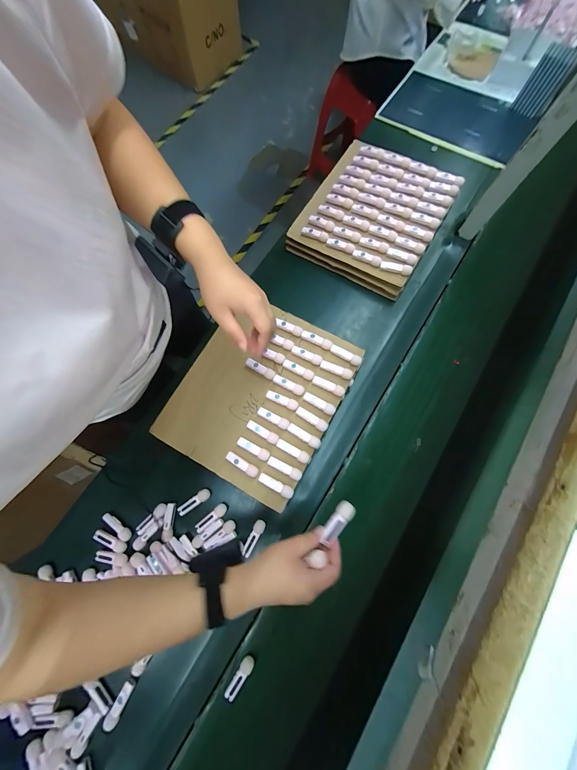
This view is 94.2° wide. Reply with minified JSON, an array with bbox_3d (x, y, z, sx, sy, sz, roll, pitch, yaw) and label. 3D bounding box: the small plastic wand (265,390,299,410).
[{"bbox_3d":[-0.012,0.030,0.523,0.065,0.012,0.020,25,78,5],"label":"small plastic wand"}]

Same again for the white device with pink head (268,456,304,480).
[{"bbox_3d":[-0.007,0.151,0.487,0.065,0.012,0.018,27,78,5],"label":"white device with pink head"}]

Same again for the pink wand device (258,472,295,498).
[{"bbox_3d":[-0.023,0.181,0.481,0.066,0.015,0.018,24,78,5],"label":"pink wand device"}]

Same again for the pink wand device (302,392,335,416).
[{"bbox_3d":[0.060,0.036,0.515,0.065,0.010,0.019,29,78,6],"label":"pink wand device"}]

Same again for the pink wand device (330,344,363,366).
[{"bbox_3d":[0.115,-0.060,0.537,0.065,0.009,0.018,29,78,6],"label":"pink wand device"}]

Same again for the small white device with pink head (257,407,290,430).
[{"bbox_3d":[-0.029,0.063,0.514,0.065,0.013,0.018,29,78,6],"label":"small white device with pink head"}]

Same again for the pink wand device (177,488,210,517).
[{"bbox_3d":[-0.184,0.228,0.520,0.066,0.011,0.022,-33,79,-8],"label":"pink wand device"}]

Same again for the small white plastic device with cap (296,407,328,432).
[{"bbox_3d":[0.044,0.065,0.509,0.065,0.013,0.019,31,78,6],"label":"small white plastic device with cap"}]

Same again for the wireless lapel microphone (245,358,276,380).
[{"bbox_3d":[-0.056,-0.033,0.538,0.065,0.011,0.019,32,78,6],"label":"wireless lapel microphone"}]

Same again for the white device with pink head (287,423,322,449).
[{"bbox_3d":[0.029,0.095,0.501,0.066,0.012,0.020,29,78,6],"label":"white device with pink head"}]

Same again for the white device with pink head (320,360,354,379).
[{"bbox_3d":[0.095,-0.031,0.530,0.066,0.011,0.017,25,78,5],"label":"white device with pink head"}]

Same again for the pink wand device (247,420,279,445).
[{"bbox_3d":[-0.049,0.089,0.505,0.065,0.011,0.018,30,78,6],"label":"pink wand device"}]

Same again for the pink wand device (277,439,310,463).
[{"bbox_3d":[0.010,0.123,0.495,0.067,0.010,0.019,28,78,6],"label":"pink wand device"}]

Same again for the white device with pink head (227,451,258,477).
[{"bbox_3d":[-0.084,0.144,0.490,0.066,0.013,0.019,33,79,7],"label":"white device with pink head"}]

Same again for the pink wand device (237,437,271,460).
[{"bbox_3d":[-0.065,0.119,0.497,0.065,0.010,0.018,25,78,5],"label":"pink wand device"}]

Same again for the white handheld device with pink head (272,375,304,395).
[{"bbox_3d":[0.000,0.000,0.529,0.065,0.009,0.018,26,78,5],"label":"white handheld device with pink head"}]

